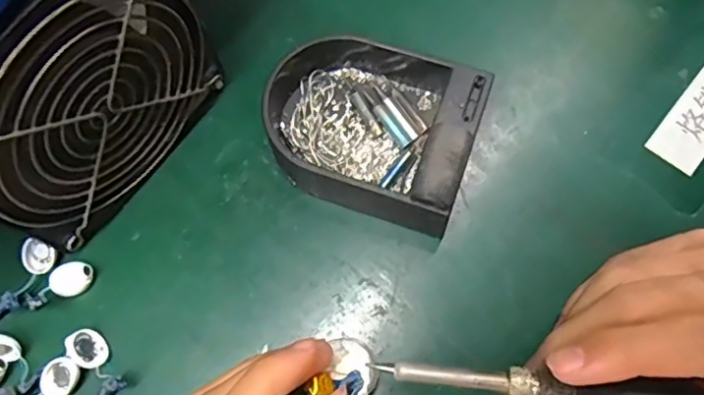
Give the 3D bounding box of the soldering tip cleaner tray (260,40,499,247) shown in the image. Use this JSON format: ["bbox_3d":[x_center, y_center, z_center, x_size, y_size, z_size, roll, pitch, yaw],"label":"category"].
[{"bbox_3d":[0.006,-0.039,0.285,0.110,0.038,0.089,18,71,7],"label":"soldering tip cleaner tray"}]

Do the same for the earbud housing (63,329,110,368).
[{"bbox_3d":[-0.119,0.068,0.265,0.019,0.005,0.016,50,39,0],"label":"earbud housing"}]

